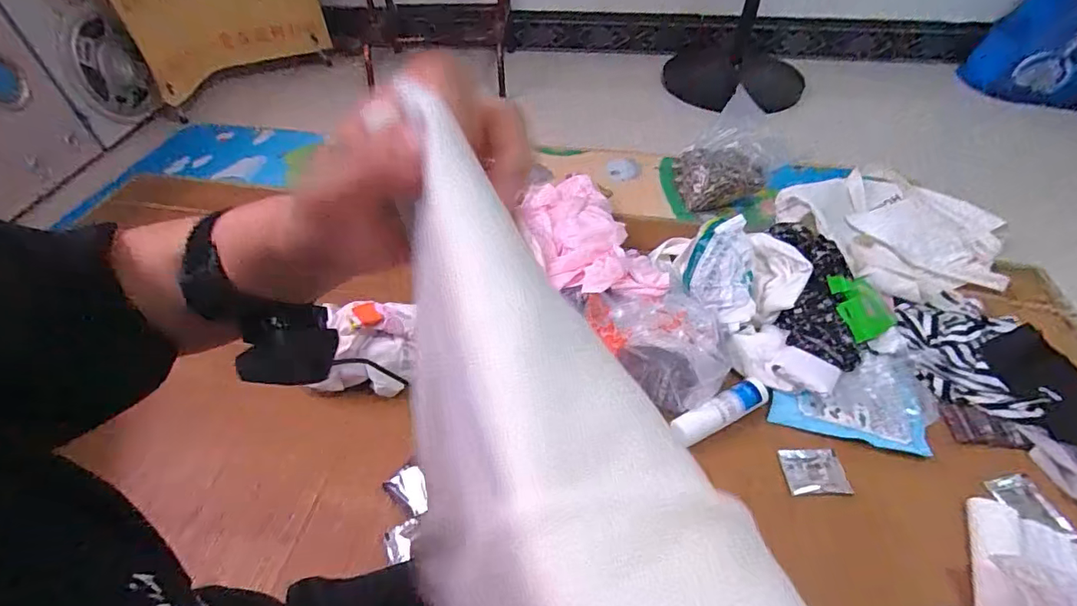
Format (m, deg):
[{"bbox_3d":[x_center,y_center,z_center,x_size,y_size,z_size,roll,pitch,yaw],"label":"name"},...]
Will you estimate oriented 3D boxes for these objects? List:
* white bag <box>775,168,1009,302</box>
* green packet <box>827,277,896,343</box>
[{"bbox_3d":[0.653,-0.137,0.883,0.333,0.081,0.340,-32,55,-26],"label":"white bag"},{"bbox_3d":[0.475,0.002,0.720,0.080,0.015,0.103,-12,63,-13],"label":"green packet"}]

